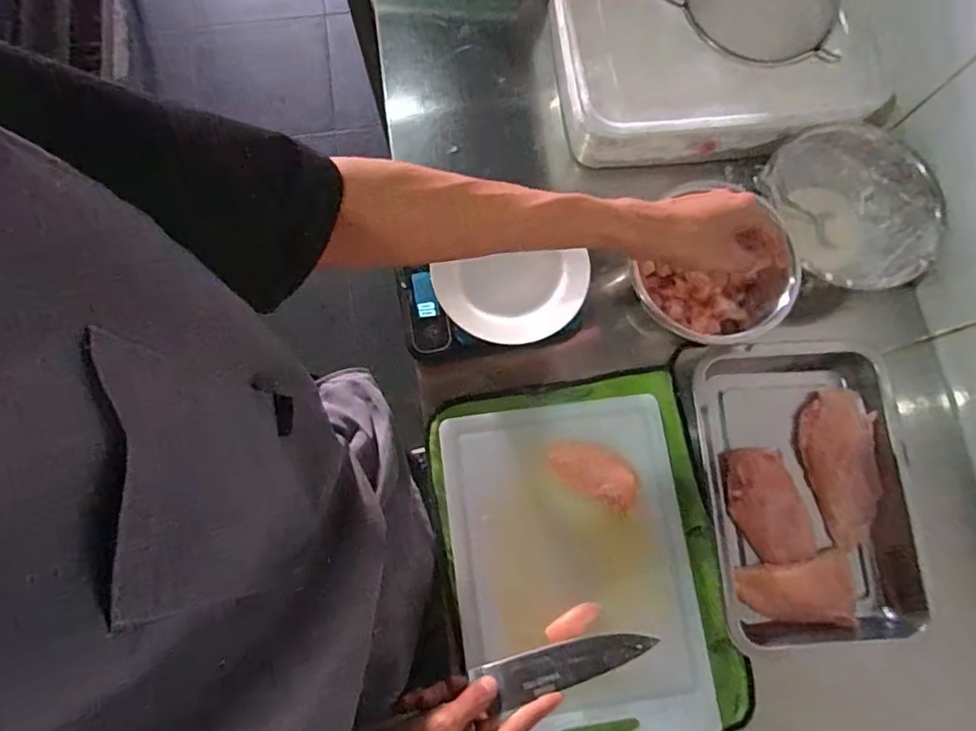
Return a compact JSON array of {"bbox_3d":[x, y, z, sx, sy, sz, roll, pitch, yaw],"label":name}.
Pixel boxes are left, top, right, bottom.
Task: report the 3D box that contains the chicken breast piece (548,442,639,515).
[{"bbox_3d":[0.113,0.112,0.581,0.097,0.014,0.053,26,79,5],"label":"chicken breast piece"}]

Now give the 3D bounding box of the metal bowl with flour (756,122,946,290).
[{"bbox_3d":[0.393,-0.167,0.632,0.179,0.082,0.188,-13,79,-4],"label":"metal bowl with flour"}]

